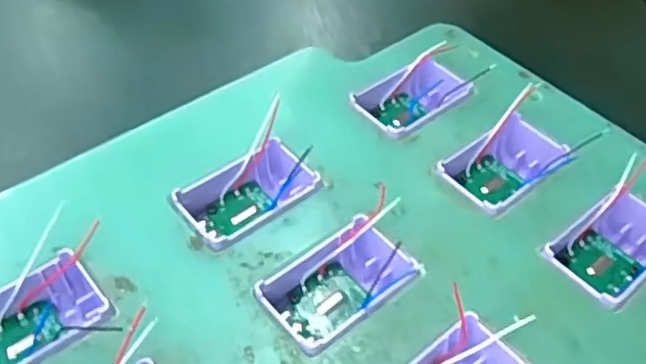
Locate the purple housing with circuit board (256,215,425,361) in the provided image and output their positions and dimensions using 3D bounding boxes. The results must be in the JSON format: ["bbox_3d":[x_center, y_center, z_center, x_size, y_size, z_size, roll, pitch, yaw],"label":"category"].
[{"bbox_3d":[0.003,0.023,0.140,0.033,0.010,0.020,-30,57,-27],"label":"purple housing with circuit board"}]

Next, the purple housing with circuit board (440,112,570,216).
[{"bbox_3d":[0.046,-0.003,0.168,0.037,0.012,0.018,-33,58,-29],"label":"purple housing with circuit board"}]

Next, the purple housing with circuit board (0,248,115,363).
[{"bbox_3d":[-0.060,0.030,0.130,0.031,0.010,0.021,-29,56,-27],"label":"purple housing with circuit board"}]

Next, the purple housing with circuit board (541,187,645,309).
[{"bbox_3d":[0.067,0.016,0.151,0.031,0.013,0.019,-30,57,-27],"label":"purple housing with circuit board"}]

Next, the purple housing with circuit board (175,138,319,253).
[{"bbox_3d":[-0.018,0.005,0.158,0.032,0.014,0.021,-31,57,-28],"label":"purple housing with circuit board"}]

